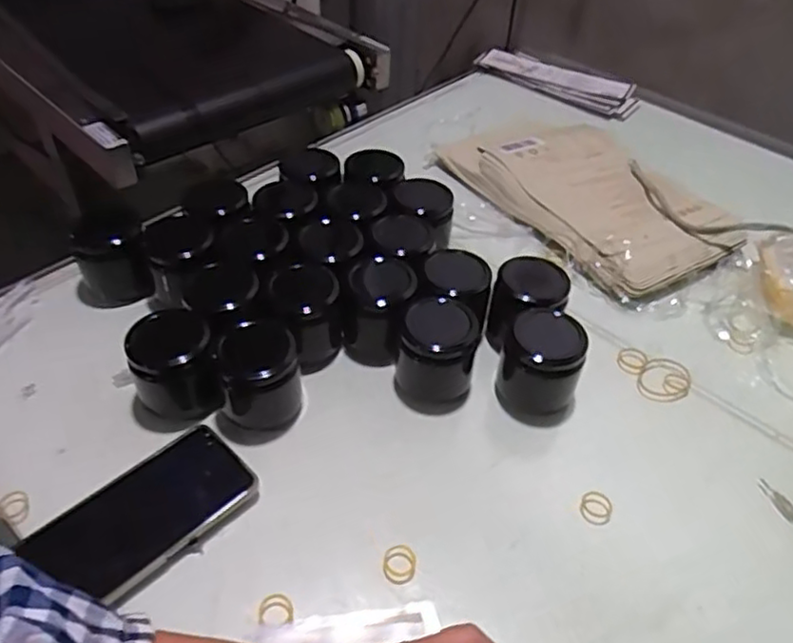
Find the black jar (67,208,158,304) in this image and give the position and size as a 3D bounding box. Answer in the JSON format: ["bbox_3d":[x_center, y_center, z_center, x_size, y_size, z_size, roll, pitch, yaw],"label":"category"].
[{"bbox_3d":[-0.271,-0.061,0.637,0.062,0.070,0.062,2,47,-2],"label":"black jar"}]

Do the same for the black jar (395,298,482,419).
[{"bbox_3d":[0.033,0.029,0.557,0.063,0.079,0.061,2,47,-2],"label":"black jar"}]

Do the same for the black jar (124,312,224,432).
[{"bbox_3d":[-0.180,0.038,0.541,0.062,0.071,0.068,2,47,-2],"label":"black jar"}]

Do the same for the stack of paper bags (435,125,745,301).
[{"bbox_3d":[0.227,-0.151,0.774,0.211,0.026,0.324,-24,51,-25],"label":"stack of paper bags"}]

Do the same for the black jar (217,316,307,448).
[{"bbox_3d":[-0.113,0.050,0.537,0.069,0.072,0.067,2,47,-2],"label":"black jar"}]

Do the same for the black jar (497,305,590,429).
[{"bbox_3d":[0.121,0.038,0.556,0.070,0.072,0.060,21,47,17],"label":"black jar"}]

